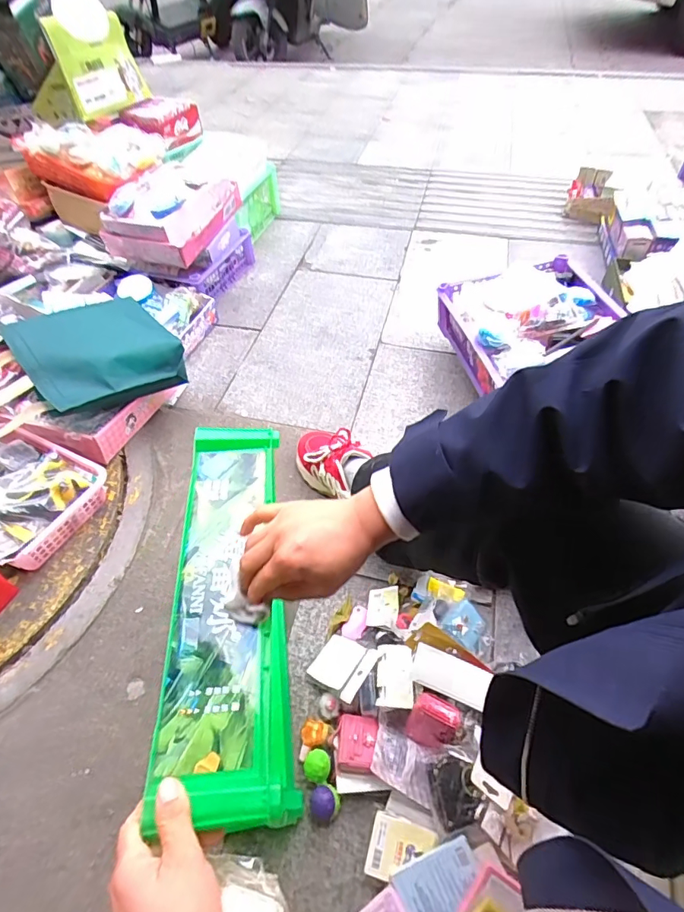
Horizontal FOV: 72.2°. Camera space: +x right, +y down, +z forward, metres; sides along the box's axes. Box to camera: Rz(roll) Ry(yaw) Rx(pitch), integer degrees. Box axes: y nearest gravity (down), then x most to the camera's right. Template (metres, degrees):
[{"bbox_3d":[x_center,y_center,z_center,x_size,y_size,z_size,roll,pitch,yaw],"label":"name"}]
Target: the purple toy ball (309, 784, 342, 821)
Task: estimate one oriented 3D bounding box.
[{"bbox_3d":[-0.020,0.417,0.564,0.037,0.030,0.033,12,53,10],"label":"purple toy ball"}]

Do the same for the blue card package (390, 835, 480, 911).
[{"bbox_3d":[0.106,0.457,0.497,0.089,0.011,0.059,-28,67,-6],"label":"blue card package"}]

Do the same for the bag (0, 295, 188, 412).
[{"bbox_3d":[-0.465,-0.199,0.908,0.264,0.080,0.242,-31,73,-30],"label":"bag"}]

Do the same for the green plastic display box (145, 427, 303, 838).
[{"bbox_3d":[-0.112,0.122,0.458,0.107,0.019,0.380,-6,52,-4],"label":"green plastic display box"}]

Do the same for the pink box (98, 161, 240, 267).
[{"bbox_3d":[-0.440,-0.643,1.218,0.262,0.135,0.311,13,53,11],"label":"pink box"}]

